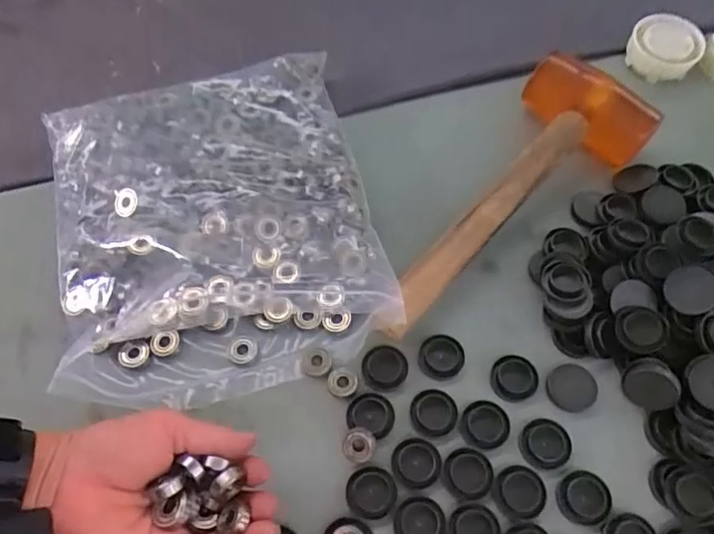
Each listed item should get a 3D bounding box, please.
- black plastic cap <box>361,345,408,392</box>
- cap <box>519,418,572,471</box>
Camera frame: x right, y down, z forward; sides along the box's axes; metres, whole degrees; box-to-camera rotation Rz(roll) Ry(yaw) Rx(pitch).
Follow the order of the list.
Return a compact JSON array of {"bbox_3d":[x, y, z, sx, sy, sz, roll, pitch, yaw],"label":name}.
[{"bbox_3d":[0.020,0.071,0.397,0.031,0.005,0.031,0,61,0],"label":"black plastic cap"},{"bbox_3d":[0.125,0.118,0.375,0.031,0.008,0.031,0,61,0],"label":"cap"}]

